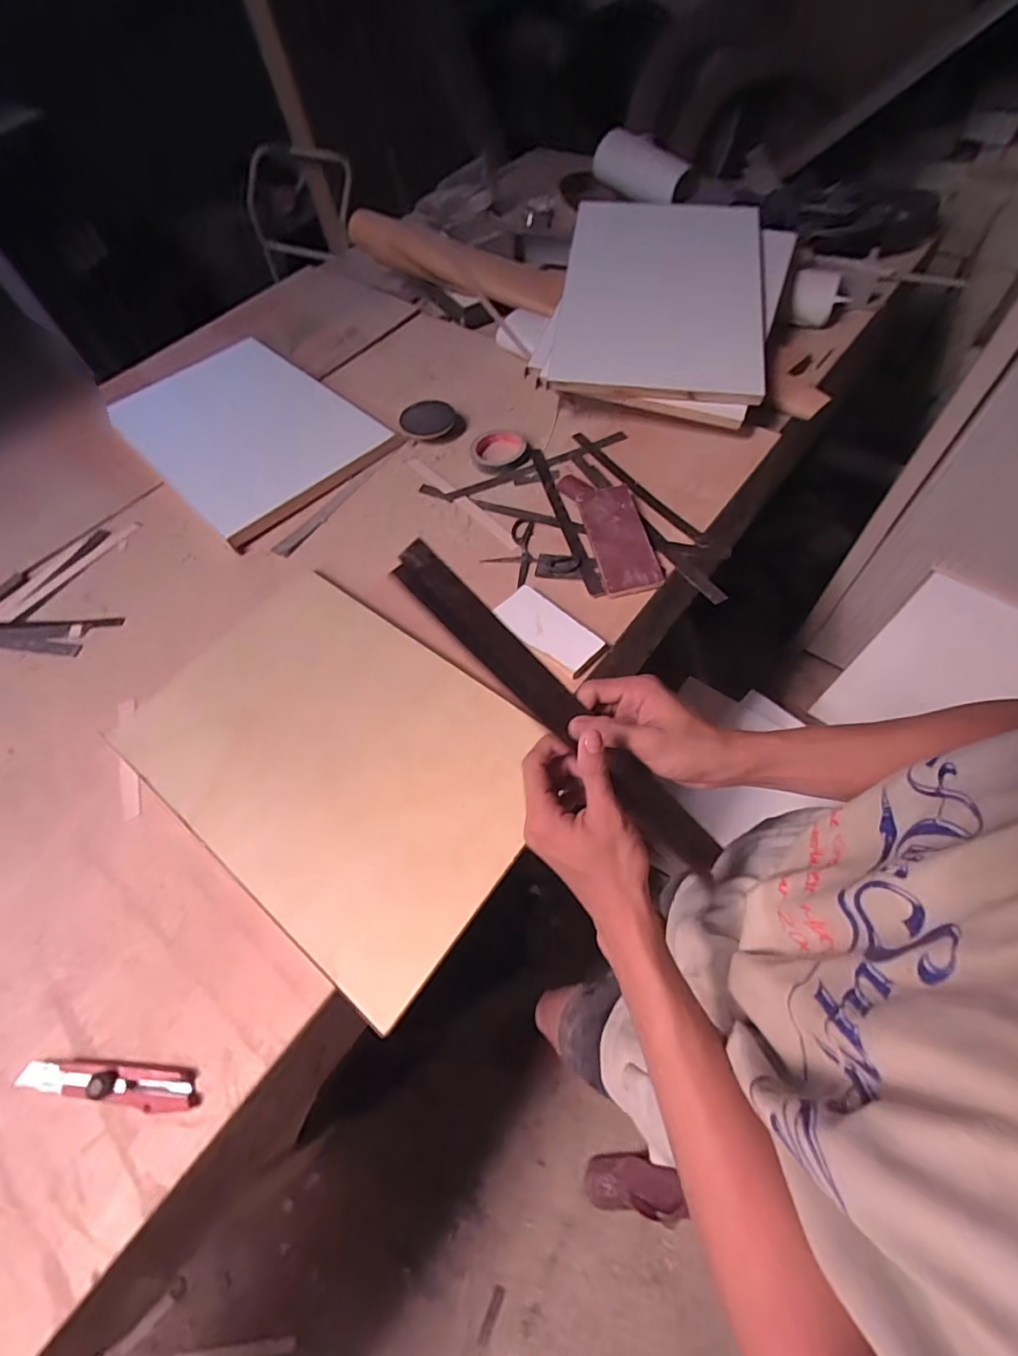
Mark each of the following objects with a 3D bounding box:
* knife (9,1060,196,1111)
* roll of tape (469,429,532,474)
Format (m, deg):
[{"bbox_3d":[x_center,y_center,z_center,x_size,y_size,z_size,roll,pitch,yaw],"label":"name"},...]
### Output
[{"bbox_3d":[-0.371,0.371,0.483,0.173,0.018,0.029,3,60,6],"label":"knife"},{"bbox_3d":[-0.016,-0.385,0.886,0.097,0.022,0.106,-2,60,3],"label":"roll of tape"}]

